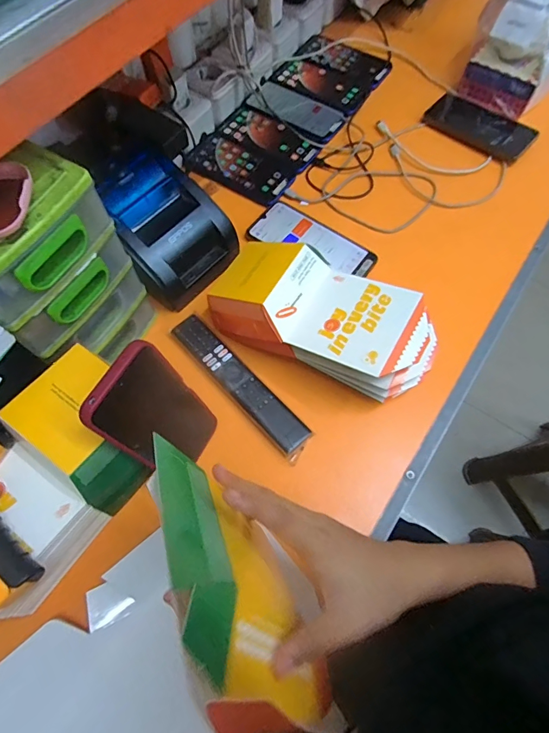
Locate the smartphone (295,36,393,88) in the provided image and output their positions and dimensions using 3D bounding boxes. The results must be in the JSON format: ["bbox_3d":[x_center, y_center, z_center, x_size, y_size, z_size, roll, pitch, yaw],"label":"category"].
[{"bbox_3d":[0.120,-0.522,0.699,0.151,0.011,0.079,35,71,14],"label":"smartphone"}]

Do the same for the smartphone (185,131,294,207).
[{"bbox_3d":[-0.048,-0.295,0.608,0.154,0.010,0.076,33,71,14],"label":"smartphone"}]

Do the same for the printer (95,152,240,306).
[{"bbox_3d":[-0.131,-0.164,0.498,0.136,0.099,0.128,37,72,15],"label":"printer"}]

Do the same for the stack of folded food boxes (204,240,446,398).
[{"bbox_3d":[0.053,-0.052,0.460,0.246,0.082,0.112,26,69,11],"label":"stack of folded food boxes"}]

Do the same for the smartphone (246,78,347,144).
[{"bbox_3d":[0.034,-0.405,0.647,0.153,0.016,0.079,36,72,15],"label":"smartphone"}]

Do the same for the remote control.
[{"bbox_3d":[-0.042,0.016,0.485,0.038,0.019,0.207,-40,72,-15],"label":"remote control"}]

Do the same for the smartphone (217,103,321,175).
[{"bbox_3d":[-0.009,-0.354,0.629,0.159,0.012,0.070,35,71,14],"label":"smartphone"}]

